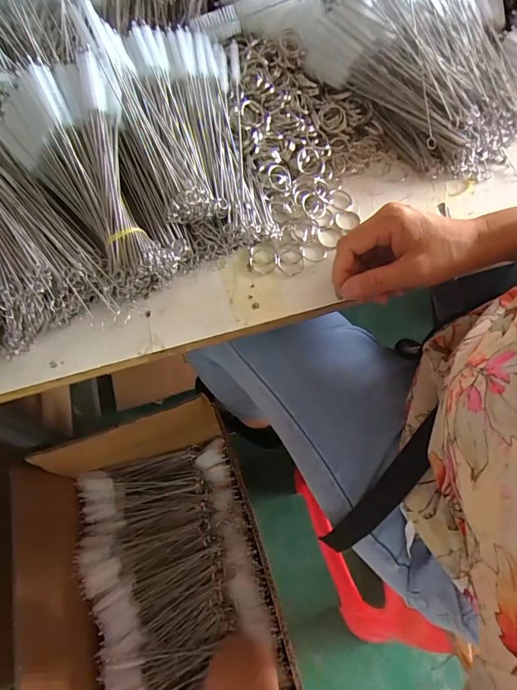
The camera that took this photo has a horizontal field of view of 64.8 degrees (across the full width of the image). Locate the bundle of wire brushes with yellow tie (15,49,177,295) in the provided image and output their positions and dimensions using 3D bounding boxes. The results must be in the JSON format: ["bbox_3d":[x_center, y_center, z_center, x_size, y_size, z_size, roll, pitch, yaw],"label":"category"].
[{"bbox_3d":[-0.133,-0.145,0.341,0.079,0.038,0.199,-23,86,-9],"label":"bundle of wire brushes with yellow tie"}]

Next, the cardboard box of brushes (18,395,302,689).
[{"bbox_3d":[-0.132,0.384,0.557,0.285,0.290,0.528,-14,66,-5],"label":"cardboard box of brushes"}]

